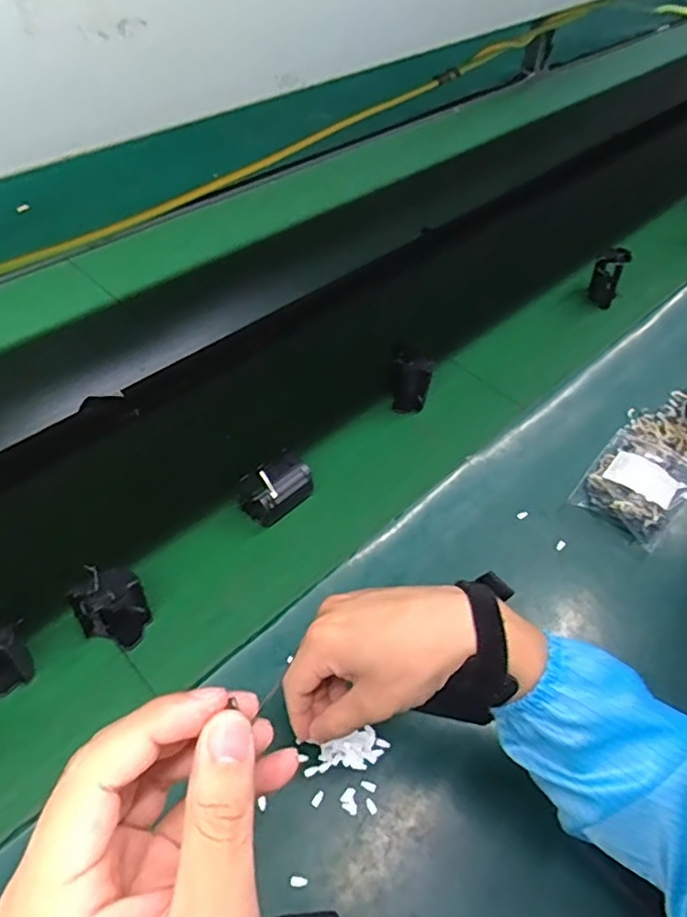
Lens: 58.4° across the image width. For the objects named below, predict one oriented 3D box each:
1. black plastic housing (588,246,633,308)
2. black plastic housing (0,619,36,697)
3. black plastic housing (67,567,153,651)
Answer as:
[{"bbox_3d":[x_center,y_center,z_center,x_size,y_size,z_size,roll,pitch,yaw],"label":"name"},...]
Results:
[{"bbox_3d":[0.368,-0.250,0.864,0.039,0.093,0.024,19,51,13],"label":"black plastic housing"},{"bbox_3d":[-0.269,0.153,0.482,0.046,0.077,0.029,-21,58,-14],"label":"black plastic housing"},{"bbox_3d":[-0.196,0.126,0.514,0.048,0.065,0.049,3,51,-4],"label":"black plastic housing"}]

